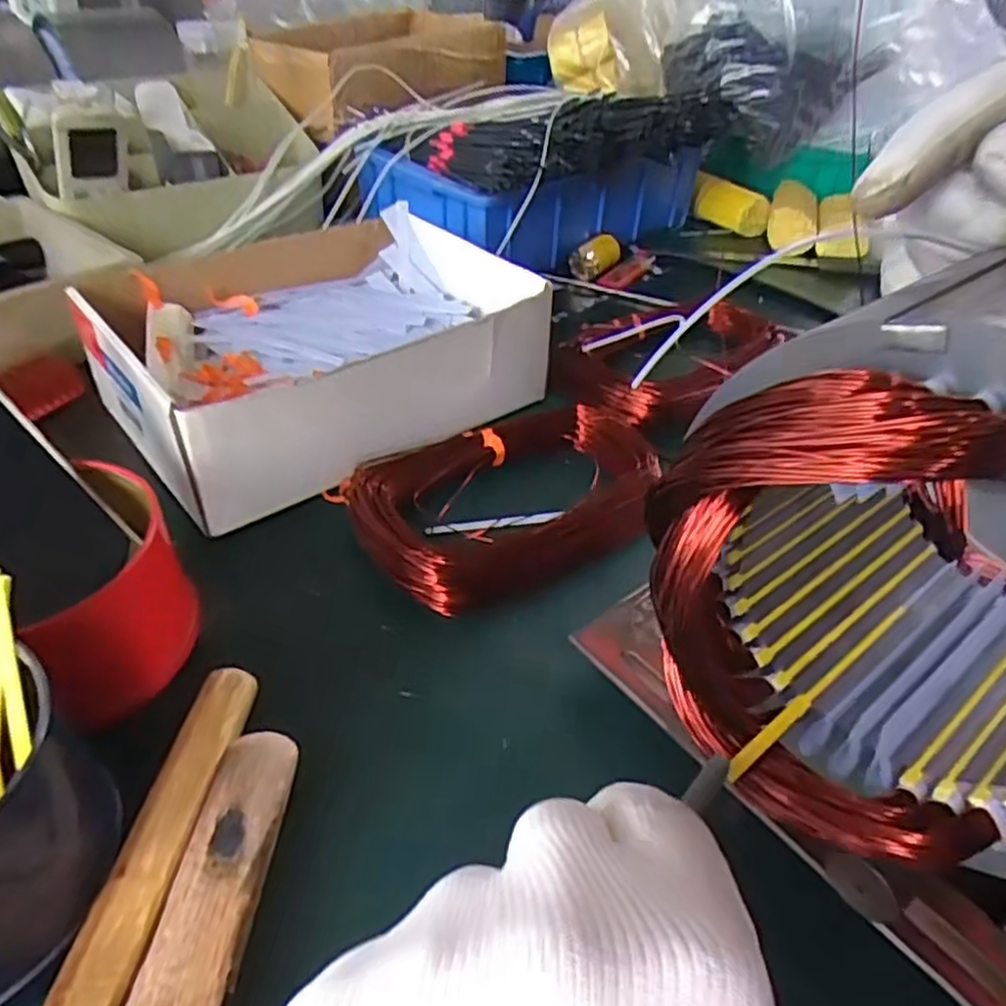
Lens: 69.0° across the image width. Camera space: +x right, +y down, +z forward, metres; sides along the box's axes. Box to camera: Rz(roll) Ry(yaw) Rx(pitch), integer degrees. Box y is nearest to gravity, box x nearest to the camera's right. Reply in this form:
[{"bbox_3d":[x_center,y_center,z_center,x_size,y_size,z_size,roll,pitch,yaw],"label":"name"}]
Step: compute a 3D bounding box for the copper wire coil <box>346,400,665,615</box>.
[{"bbox_3d":[0.009,-0.003,0.400,0.178,0.029,0.126,-15,44,-21],"label":"copper wire coil"}]

